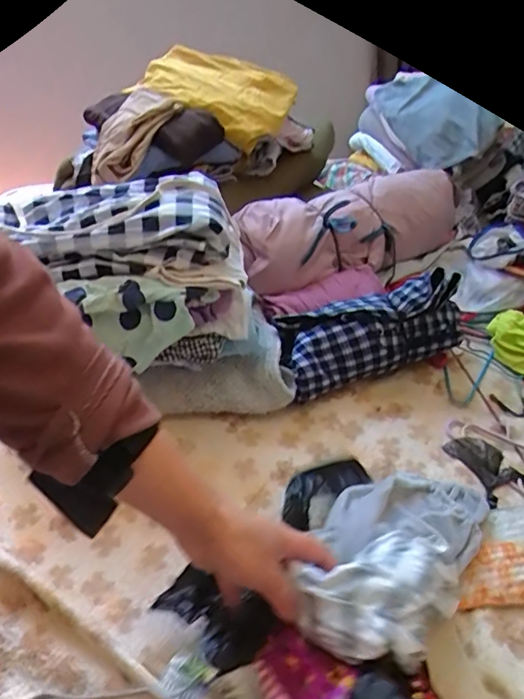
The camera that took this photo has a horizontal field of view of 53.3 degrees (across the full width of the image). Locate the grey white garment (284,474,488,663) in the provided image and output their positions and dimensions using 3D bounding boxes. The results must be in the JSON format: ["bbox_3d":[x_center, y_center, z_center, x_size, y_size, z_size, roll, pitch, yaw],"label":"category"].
[{"bbox_3d":[0.129,0.184,0.503,0.129,0.062,0.248,28,29,29],"label":"grey white garment"}]

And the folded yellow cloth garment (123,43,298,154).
[{"bbox_3d":[-0.083,-0.491,0.972,0.280,0.046,0.214,29,60,10],"label":"folded yellow cloth garment"}]

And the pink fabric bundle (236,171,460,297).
[{"bbox_3d":[0.152,-0.220,0.923,0.422,0.122,0.174,-16,42,-18],"label":"pink fabric bundle"}]

